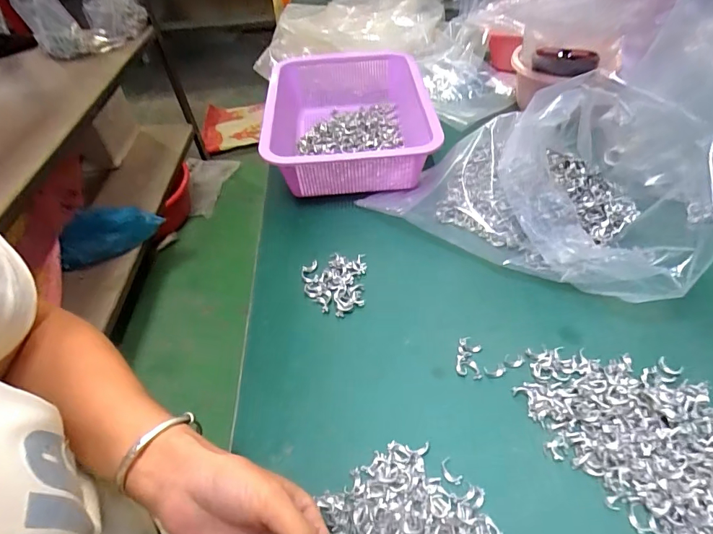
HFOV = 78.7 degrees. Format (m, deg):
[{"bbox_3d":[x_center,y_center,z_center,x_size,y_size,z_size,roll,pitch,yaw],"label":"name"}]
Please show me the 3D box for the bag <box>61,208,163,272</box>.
[{"bbox_3d":[-0.706,-0.099,1.248,0.273,0.101,0.129,-13,47,-5],"label":"bag"}]

